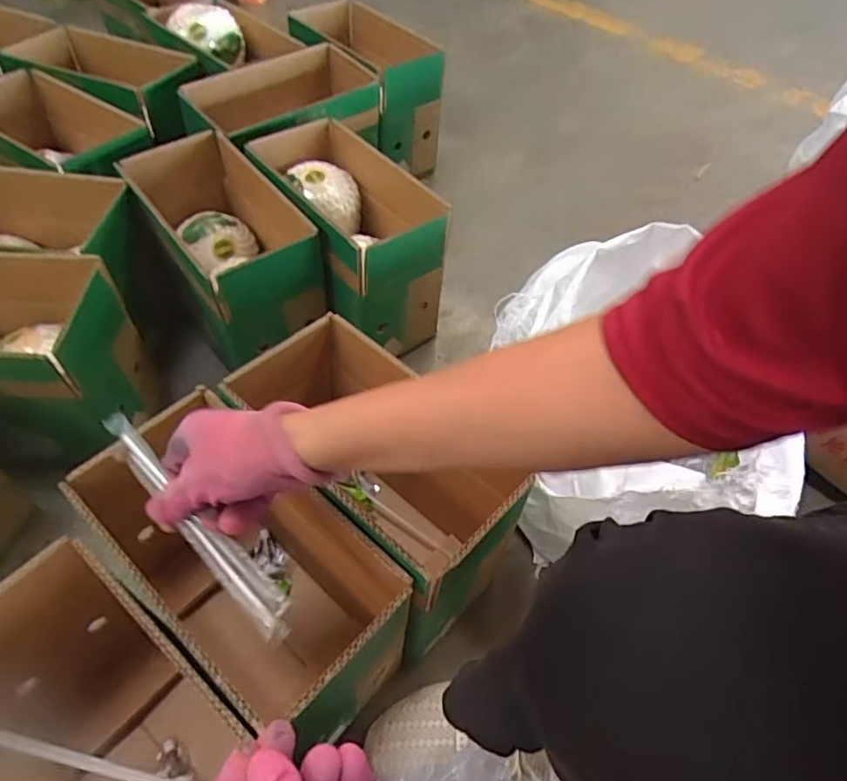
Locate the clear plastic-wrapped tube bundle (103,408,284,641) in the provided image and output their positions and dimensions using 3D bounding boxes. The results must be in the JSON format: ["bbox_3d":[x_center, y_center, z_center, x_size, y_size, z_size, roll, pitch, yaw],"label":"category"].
[{"bbox_3d":[-0.157,0.090,0.405,0.194,0.017,0.026,44,63,13],"label":"clear plastic-wrapped tube bundle"}]

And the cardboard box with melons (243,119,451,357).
[{"bbox_3d":[-0.102,-0.210,0.818,0.153,0.198,0.269,-34,62,-24],"label":"cardboard box with melons"}]

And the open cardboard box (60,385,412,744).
[{"bbox_3d":[-0.155,0.179,0.546,0.272,0.223,0.145,37,60,22],"label":"open cardboard box"}]

